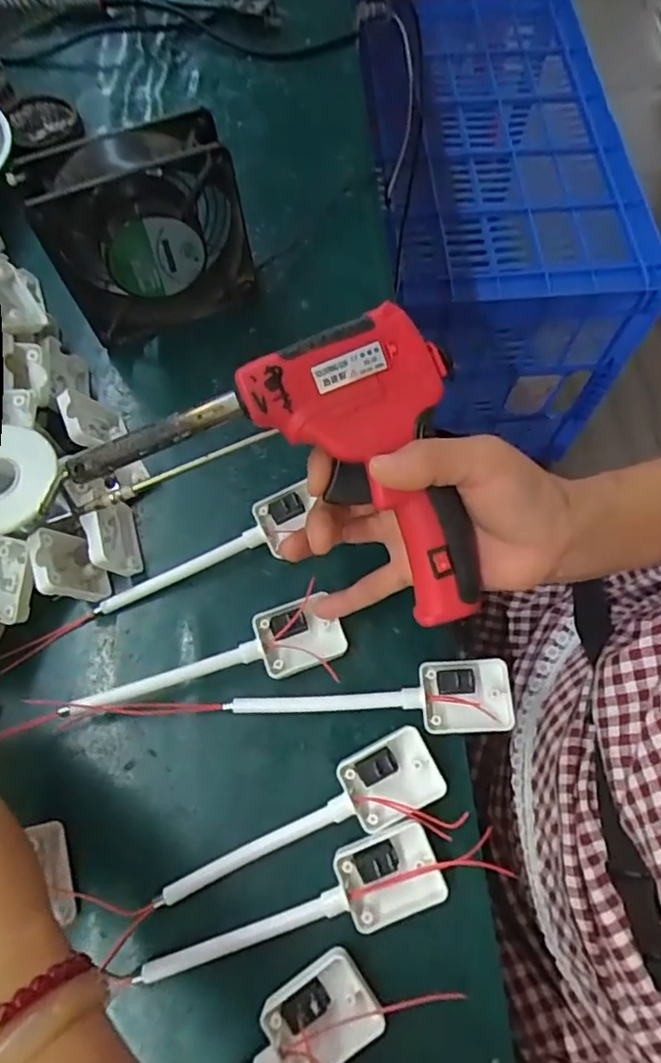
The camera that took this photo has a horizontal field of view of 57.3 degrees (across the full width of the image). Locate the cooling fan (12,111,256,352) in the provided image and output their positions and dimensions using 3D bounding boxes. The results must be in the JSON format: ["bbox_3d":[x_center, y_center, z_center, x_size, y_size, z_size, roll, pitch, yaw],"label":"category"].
[{"bbox_3d":[-0.117,-0.193,0.392,0.123,0.112,0.047,-19,68,-8],"label":"cooling fan"}]

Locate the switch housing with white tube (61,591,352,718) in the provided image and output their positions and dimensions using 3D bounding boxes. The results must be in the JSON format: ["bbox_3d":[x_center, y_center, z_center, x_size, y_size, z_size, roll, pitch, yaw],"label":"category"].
[{"bbox_3d":[-0.066,0.076,0.339,0.149,0.024,0.037,-19,68,-8],"label":"switch housing with white tube"}]

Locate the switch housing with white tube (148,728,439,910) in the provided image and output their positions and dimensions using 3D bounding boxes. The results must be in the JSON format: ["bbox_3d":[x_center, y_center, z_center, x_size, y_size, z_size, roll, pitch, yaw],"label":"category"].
[{"bbox_3d":[-0.015,0.149,0.306,0.149,0.019,0.038,-24,69,-10],"label":"switch housing with white tube"}]

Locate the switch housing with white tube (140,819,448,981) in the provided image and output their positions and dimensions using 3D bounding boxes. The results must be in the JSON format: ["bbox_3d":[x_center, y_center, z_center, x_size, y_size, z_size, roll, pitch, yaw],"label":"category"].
[{"bbox_3d":[-0.018,0.185,0.291,0.147,0.017,0.039,-18,68,-8],"label":"switch housing with white tube"}]

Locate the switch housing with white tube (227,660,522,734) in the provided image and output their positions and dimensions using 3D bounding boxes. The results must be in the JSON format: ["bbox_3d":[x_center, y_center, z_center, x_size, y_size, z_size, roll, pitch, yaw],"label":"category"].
[{"bbox_3d":[0.022,0.091,0.331,0.152,0.015,0.037,-1,67,-1],"label":"switch housing with white tube"}]

